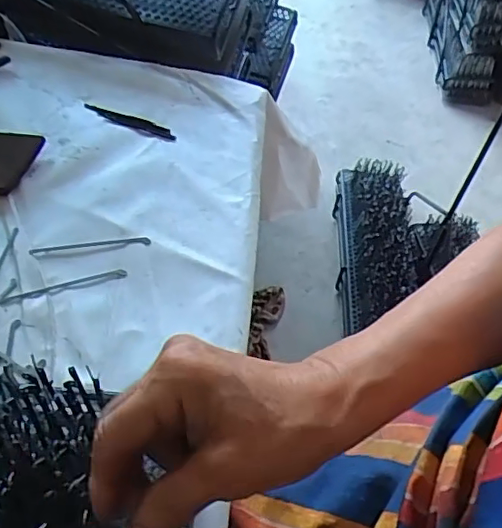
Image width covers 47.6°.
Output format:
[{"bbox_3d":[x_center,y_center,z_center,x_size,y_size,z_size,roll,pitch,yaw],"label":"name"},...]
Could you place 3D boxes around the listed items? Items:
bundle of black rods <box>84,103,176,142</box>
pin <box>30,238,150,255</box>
[{"bbox_3d":[-0.142,-0.169,0.674,0.122,0.006,0.025,21,51,13],"label":"bundle of black rods"},{"bbox_3d":[-0.154,-0.018,0.543,0.111,0.004,0.009,-6,50,-10],"label":"pin"}]

